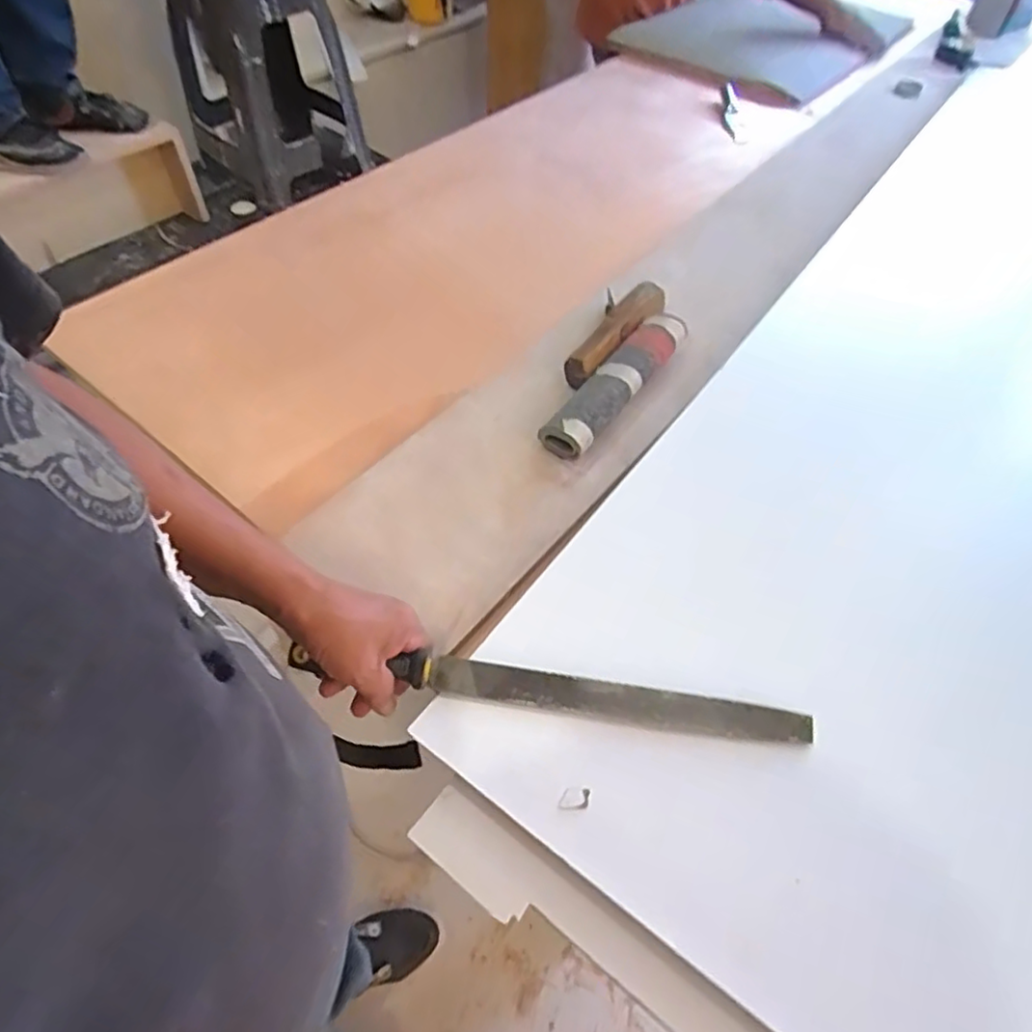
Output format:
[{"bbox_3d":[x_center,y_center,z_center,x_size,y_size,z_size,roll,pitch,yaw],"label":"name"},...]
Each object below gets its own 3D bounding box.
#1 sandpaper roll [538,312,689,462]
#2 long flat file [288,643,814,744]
[{"bbox_3d":[0.123,-0.155,0.762,0.054,0.050,0.257,33,59,19],"label":"sandpaper roll"},{"bbox_3d":[0.024,0.140,0.516,0.406,0.014,0.029,8,54,4],"label":"long flat file"}]

